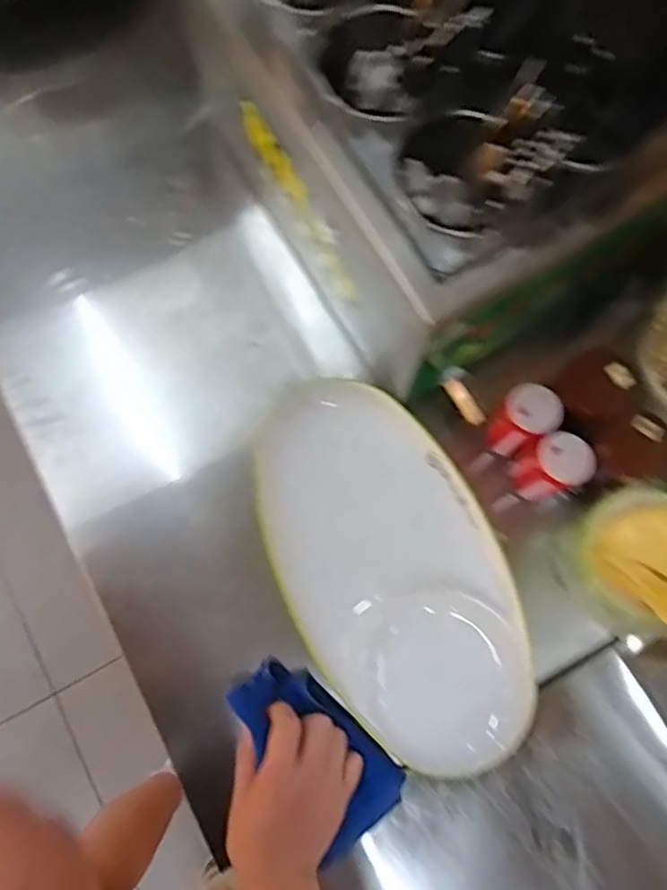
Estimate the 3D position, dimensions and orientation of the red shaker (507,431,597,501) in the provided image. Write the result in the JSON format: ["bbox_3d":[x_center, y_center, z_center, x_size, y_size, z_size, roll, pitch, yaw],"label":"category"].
[{"bbox_3d":[0.202,0.024,0.593,0.044,0.112,0.048,-27,78,-6],"label":"red shaker"}]

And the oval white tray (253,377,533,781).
[{"bbox_3d":[0.050,0.113,0.597,0.191,0.044,0.365,-23,77,-5],"label":"oval white tray"}]

